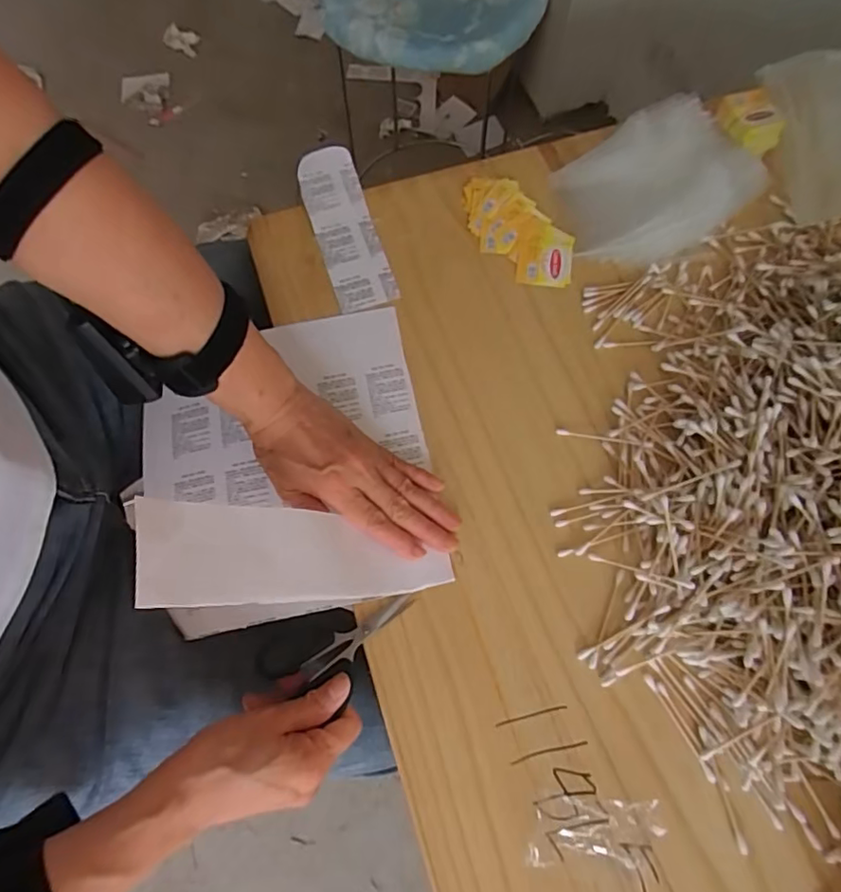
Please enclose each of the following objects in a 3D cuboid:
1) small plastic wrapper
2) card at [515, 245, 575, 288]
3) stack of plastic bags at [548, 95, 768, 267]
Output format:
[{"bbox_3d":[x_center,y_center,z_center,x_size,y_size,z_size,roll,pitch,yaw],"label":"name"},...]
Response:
[{"bbox_3d":[0.109,0.240,0.347,0.081,0.012,0.037,2,70,1],"label":"small plastic wrapper"},{"bbox_3d":[0.110,-0.160,0.495,0.047,0.004,0.042,6,77,6],"label":"card"},{"bbox_3d":[0.205,-0.233,0.496,0.166,0.018,0.130,-33,73,0],"label":"stack of plastic bags"}]

